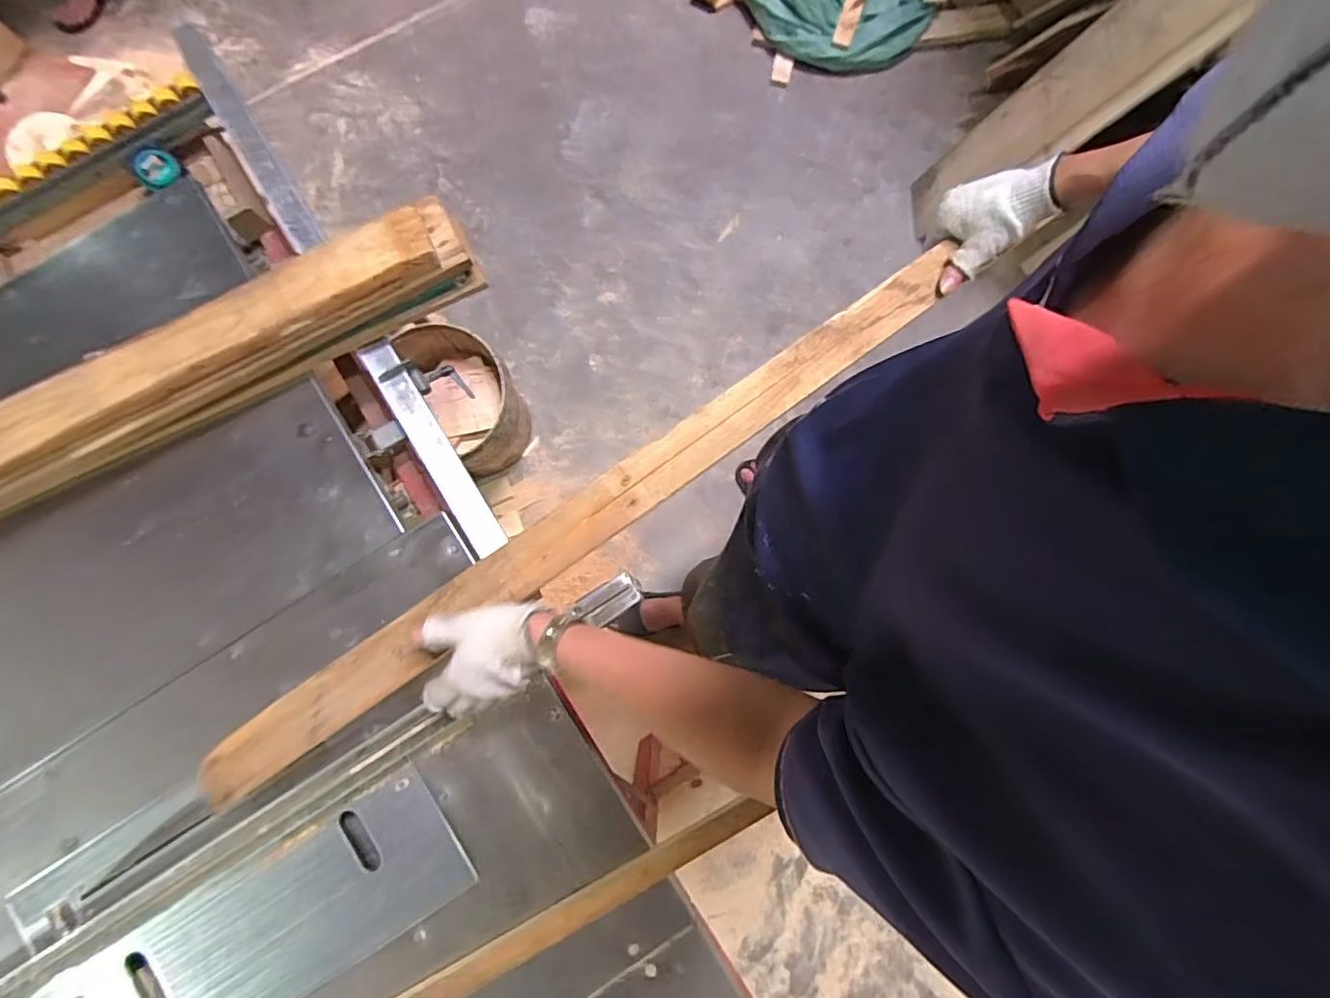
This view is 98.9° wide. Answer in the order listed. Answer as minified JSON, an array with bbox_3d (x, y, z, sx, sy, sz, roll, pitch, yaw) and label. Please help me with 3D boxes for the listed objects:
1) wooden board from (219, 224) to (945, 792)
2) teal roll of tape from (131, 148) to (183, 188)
[{"bbox_3d":[-0.084,0.022,0.602,0.911,0.021,0.061,-36,82,-1],"label":"wooden board"},{"bbox_3d":[-0.728,-0.475,0.818,0.053,0.022,0.053,-3,102,-14],"label":"teal roll of tape"}]

